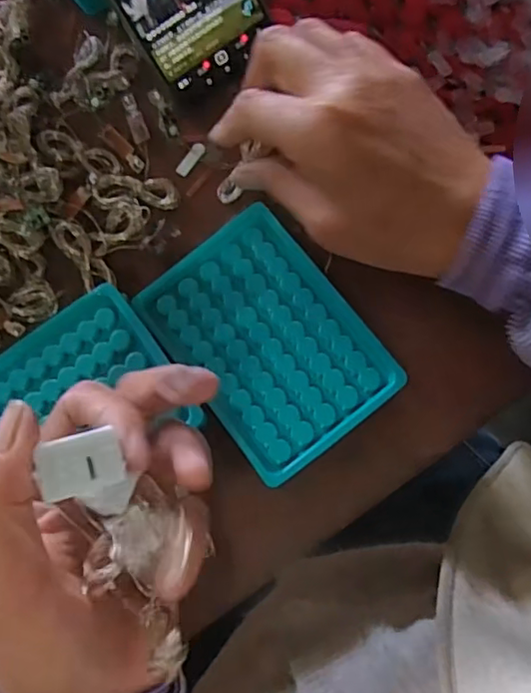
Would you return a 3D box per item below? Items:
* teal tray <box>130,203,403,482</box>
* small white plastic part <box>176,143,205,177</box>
[{"bbox_3d":[0.001,-0.003,0.334,0.096,0.013,0.134,-38,82,-4],"label":"teal tray"},{"bbox_3d":[-0.047,-0.116,0.367,0.008,0.004,0.024,36,84,7],"label":"small white plastic part"}]

